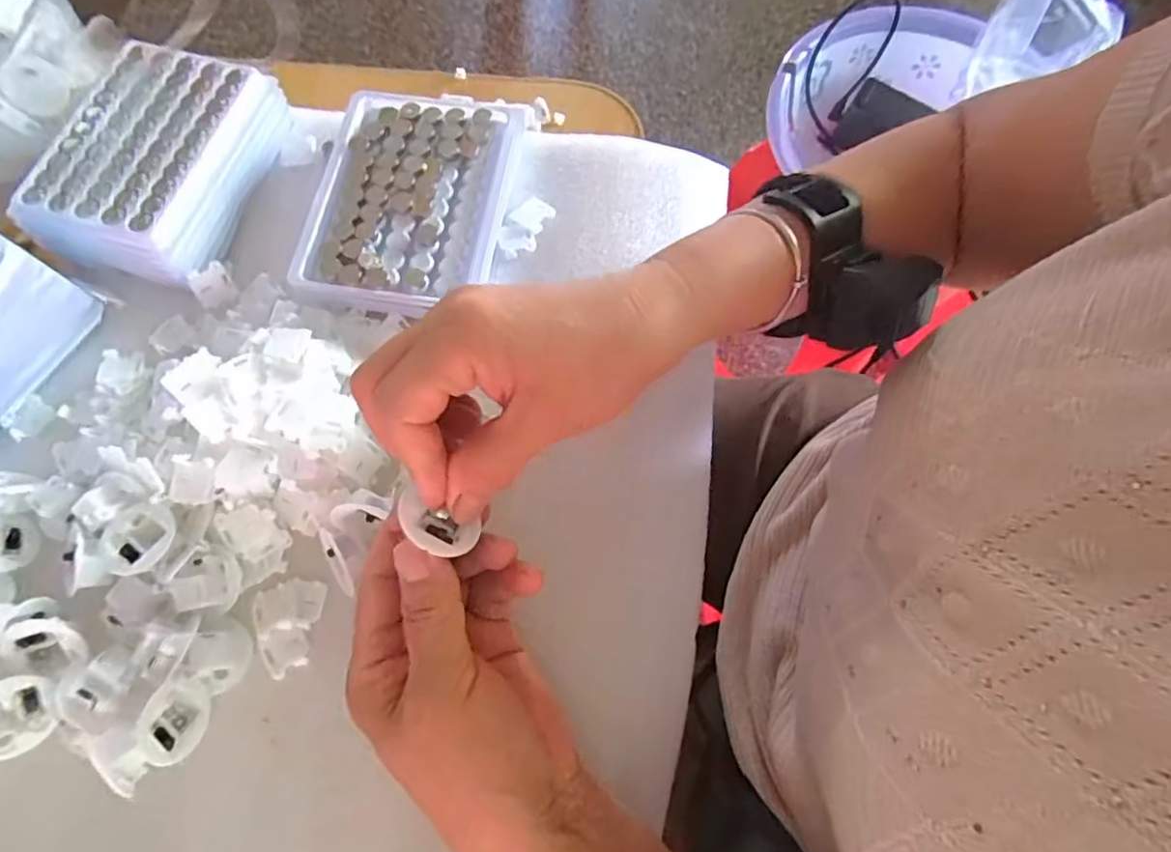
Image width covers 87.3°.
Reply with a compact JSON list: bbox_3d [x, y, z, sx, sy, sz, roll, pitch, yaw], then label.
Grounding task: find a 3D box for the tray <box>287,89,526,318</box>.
[{"bbox_3d":[-0.095,-0.124,0.333,0.099,0.018,0.130,8,71,2],"label":"tray"}]

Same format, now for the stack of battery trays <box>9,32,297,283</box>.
[{"bbox_3d":[-0.238,-0.149,0.341,0.093,0.030,0.127,11,71,3],"label":"stack of battery trays"}]

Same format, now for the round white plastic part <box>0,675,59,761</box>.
[{"bbox_3d":[-0.241,0.122,0.256,0.030,0.006,0.031,5,82,-36],"label":"round white plastic part"}]

